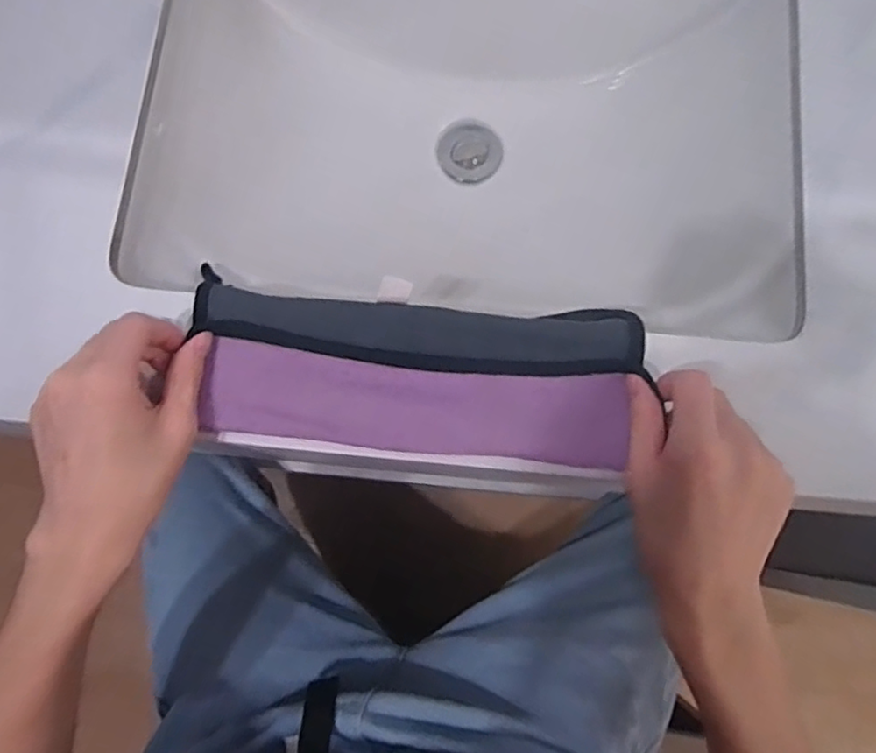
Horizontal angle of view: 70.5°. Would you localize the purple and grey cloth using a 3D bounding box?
[{"bbox_3d":[-0.017,-0.002,0.378,0.273,0.039,0.103,5,80,4],"label":"purple and grey cloth"}]

